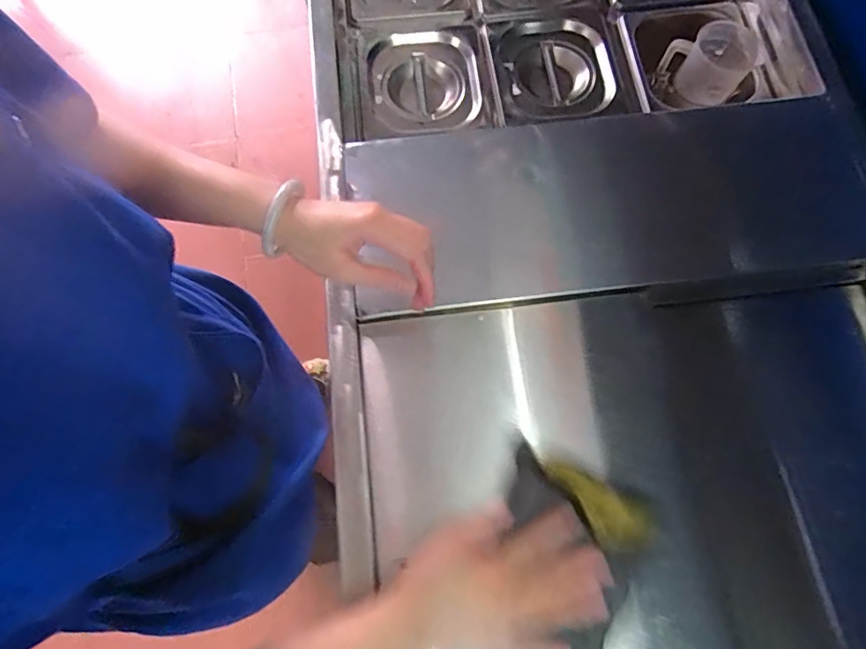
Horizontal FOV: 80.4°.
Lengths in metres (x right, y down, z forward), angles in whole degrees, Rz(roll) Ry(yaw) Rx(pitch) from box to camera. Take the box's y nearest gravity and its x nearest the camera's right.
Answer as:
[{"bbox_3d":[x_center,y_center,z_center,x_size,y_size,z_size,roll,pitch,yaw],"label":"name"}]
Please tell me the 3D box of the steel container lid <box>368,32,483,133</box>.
[{"bbox_3d":[-0.009,-0.297,0.631,0.131,0.023,0.146,-4,72,-1],"label":"steel container lid"}]

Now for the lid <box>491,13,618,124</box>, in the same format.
[{"bbox_3d":[0.155,-0.314,0.642,0.148,0.028,0.152,-3,72,-1],"label":"lid"}]

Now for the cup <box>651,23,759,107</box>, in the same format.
[{"bbox_3d":[0.339,-0.328,0.638,0.097,0.061,0.073,27,74,9],"label":"cup"}]

